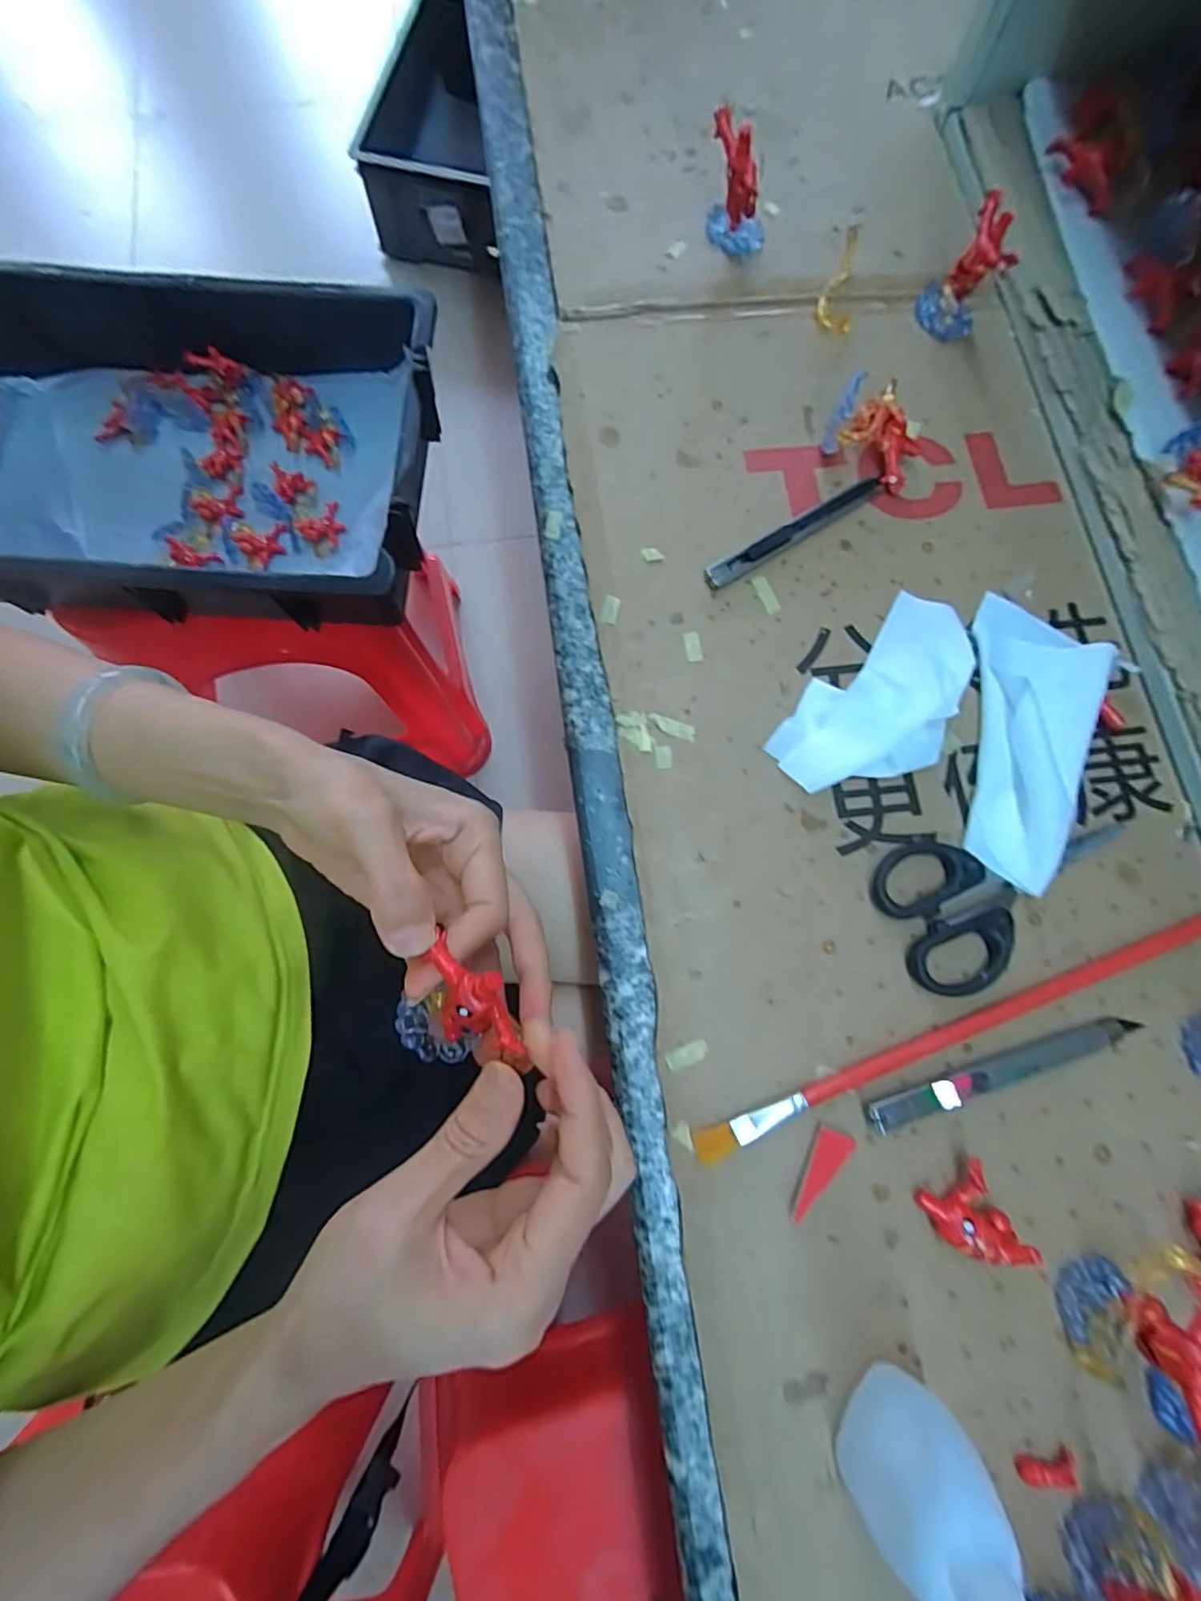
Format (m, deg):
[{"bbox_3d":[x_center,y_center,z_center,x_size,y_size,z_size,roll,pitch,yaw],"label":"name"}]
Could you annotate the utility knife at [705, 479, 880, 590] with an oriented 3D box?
[{"bbox_3d":[0.103,-0.142,0.315,0.113,0.007,0.010,-32,80,-7],"label":"utility knife"}]

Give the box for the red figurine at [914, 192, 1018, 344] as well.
[{"bbox_3d":[0.204,-0.291,0.329,0.035,0.042,0.039,38,80,7],"label":"red figurine"}]

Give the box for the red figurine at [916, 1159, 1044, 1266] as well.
[{"bbox_3d":[0.151,0.172,0.243,0.029,0.016,0.035,-29,79,-7],"label":"red figurine"}]

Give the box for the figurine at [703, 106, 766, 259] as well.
[{"bbox_3d":[0.078,-0.344,0.336,0.037,0.052,0.038,9,77,1],"label":"figurine"}]

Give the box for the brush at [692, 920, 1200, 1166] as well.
[{"bbox_3d":[0.163,0.100,0.260,0.262,0.012,0.012,-21,78,-5],"label":"brush"}]

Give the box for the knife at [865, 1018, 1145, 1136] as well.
[{"bbox_3d":[0.177,0.117,0.257,0.130,0.013,0.014,-15,78,-4],"label":"knife"}]

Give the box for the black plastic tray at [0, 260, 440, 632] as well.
[{"bbox_3d":[-0.393,-0.320,0.555,0.475,0.102,0.319,4,77,0],"label":"black plastic tray"}]

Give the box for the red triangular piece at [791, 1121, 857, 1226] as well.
[{"bbox_3d":[0.092,0.156,0.246,0.016,0.004,0.038,25,68,10],"label":"red triangular piece"}]

